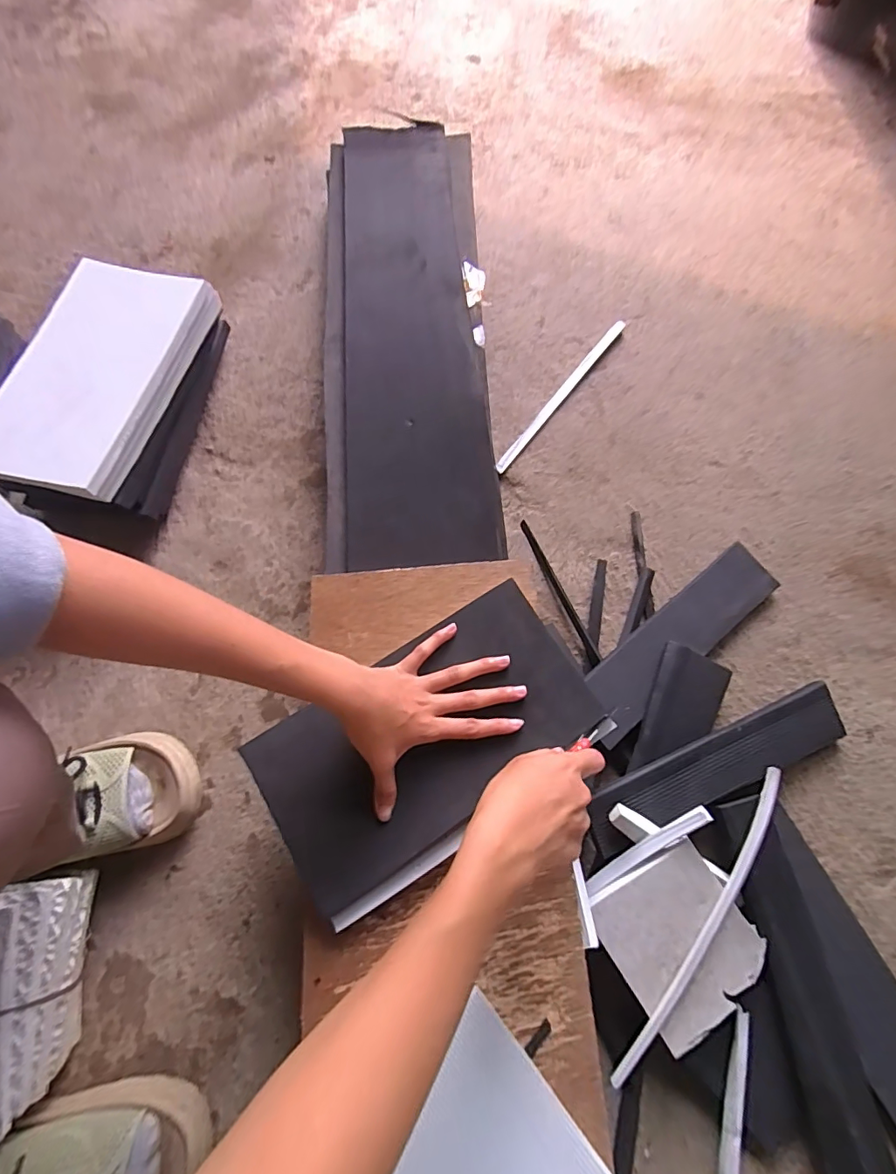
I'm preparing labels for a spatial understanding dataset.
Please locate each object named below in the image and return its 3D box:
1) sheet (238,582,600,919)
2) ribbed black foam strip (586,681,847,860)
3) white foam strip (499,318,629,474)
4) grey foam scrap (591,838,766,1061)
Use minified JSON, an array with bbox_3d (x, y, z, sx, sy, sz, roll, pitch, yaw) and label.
[{"bbox_3d":[-0.018,0.126,0.421,0.282,0.011,0.151,-34,74,-9],"label":"sheet"},{"bbox_3d":[0.259,0.169,0.460,0.277,0.015,0.055,-19,79,-12],"label":"ribbed black foam strip"},{"bbox_3d":[0.148,-0.252,0.631,0.014,0.011,0.283,37,75,12],"label":"white foam strip"},{"bbox_3d":[0.194,0.294,0.407,0.111,0.016,0.116,-33,79,-5],"label":"grey foam scrap"}]

